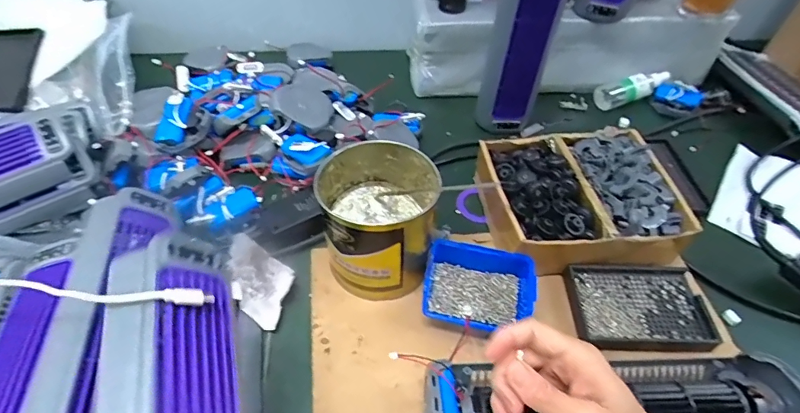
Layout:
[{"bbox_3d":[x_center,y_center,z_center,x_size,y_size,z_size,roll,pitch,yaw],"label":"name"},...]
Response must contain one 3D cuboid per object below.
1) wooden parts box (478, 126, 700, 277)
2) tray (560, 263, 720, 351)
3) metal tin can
[{"bbox_3d":[0.214,-0.013,0.526,0.217,0.068,0.186,-8,50,-10],"label":"wooden parts box"},{"bbox_3d":[0.257,0.104,0.467,0.139,0.020,0.097,3,49,-1],"label":"tray"},{"bbox_3d":[-0.024,0.012,0.464,0.120,0.111,0.119,2,49,-2],"label":"metal tin can"}]

